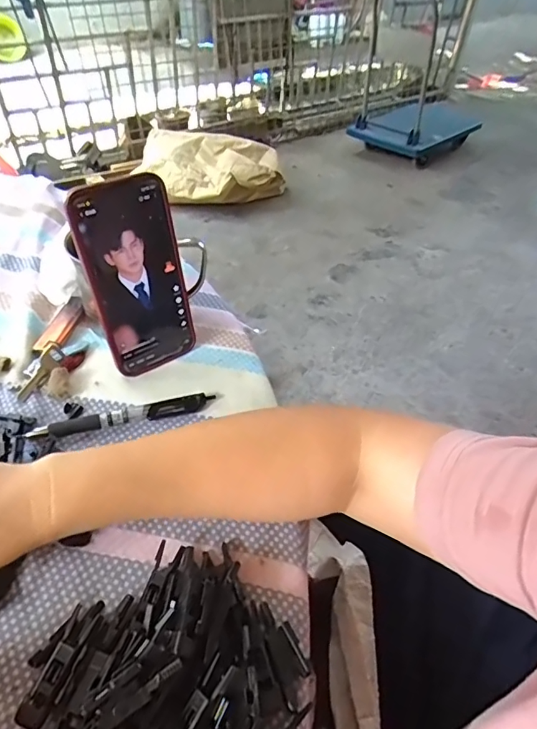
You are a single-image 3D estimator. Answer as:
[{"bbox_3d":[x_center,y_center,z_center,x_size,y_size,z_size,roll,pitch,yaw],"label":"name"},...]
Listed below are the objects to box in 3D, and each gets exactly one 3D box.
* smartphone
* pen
[{"bbox_3d":[-0.104,-0.067,0.386,0.076,0.160,0.005,-26,40,-26],"label":"smartphone"},{"bbox_3d":[-0.116,0.040,0.383,0.144,0.009,0.017,-10,48,-14],"label":"pen"}]

